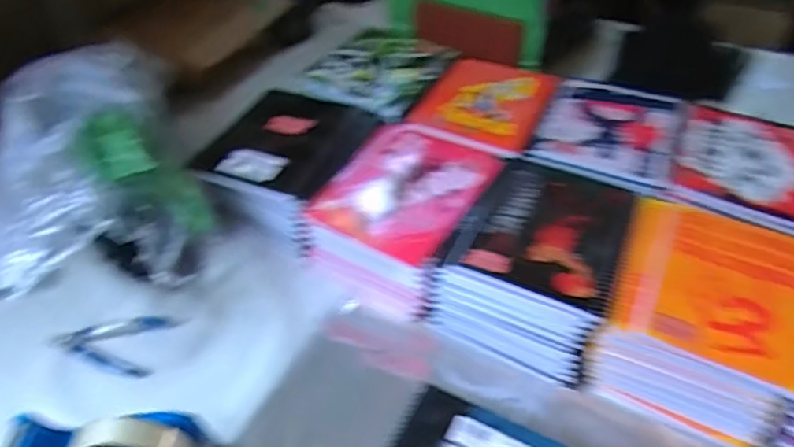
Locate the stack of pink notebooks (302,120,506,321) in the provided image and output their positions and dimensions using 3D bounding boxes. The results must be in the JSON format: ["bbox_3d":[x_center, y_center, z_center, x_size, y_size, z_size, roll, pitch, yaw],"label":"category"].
[{"bbox_3d":[0.009,-0.018,0.669,0.168,0.110,0.204,24,50,25],"label":"stack of pink notebooks"}]

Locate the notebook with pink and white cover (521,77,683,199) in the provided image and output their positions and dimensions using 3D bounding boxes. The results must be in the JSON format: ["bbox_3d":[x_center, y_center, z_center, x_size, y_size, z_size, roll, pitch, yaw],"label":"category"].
[{"bbox_3d":[0.276,-0.128,0.725,0.165,0.009,0.218,18,48,20],"label":"notebook with pink and white cover"}]

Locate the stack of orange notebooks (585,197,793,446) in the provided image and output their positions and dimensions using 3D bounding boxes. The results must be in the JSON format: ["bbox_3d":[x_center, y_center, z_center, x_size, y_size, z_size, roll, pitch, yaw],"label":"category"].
[{"bbox_3d":[0.311,0.088,0.566,0.180,0.099,0.209,19,48,21],"label":"stack of orange notebooks"}]

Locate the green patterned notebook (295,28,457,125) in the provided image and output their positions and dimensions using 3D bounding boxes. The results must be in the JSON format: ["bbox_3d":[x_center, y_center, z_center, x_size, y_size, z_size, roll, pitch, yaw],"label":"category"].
[{"bbox_3d":[-0.019,-0.239,0.848,0.172,0.013,0.224,19,48,21],"label":"green patterned notebook"}]

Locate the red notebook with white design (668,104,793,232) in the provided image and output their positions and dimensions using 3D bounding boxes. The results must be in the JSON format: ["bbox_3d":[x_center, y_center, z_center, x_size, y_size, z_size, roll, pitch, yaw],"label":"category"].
[{"bbox_3d":[0.426,-0.081,0.674,0.166,0.004,0.211,18,48,20],"label":"red notebook with white design"}]

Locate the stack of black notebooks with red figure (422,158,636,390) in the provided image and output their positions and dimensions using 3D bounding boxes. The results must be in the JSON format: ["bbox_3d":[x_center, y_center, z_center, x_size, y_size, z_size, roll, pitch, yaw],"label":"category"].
[{"bbox_3d":[0.160,0.034,0.623,0.165,0.095,0.206,20,49,22],"label":"stack of black notebooks with red figure"}]

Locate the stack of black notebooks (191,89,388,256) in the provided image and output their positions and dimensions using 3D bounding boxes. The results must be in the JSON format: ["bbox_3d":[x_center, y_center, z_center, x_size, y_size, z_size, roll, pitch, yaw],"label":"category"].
[{"bbox_3d":[-0.134,-0.083,0.740,0.167,0.089,0.218,18,48,20],"label":"stack of black notebooks"}]

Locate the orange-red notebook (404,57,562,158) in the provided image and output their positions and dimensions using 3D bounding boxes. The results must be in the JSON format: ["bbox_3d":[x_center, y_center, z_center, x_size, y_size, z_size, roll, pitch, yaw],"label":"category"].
[{"bbox_3d":[0.121,-0.170,0.772,0.164,0.016,0.219,19,48,21],"label":"orange-red notebook"}]

